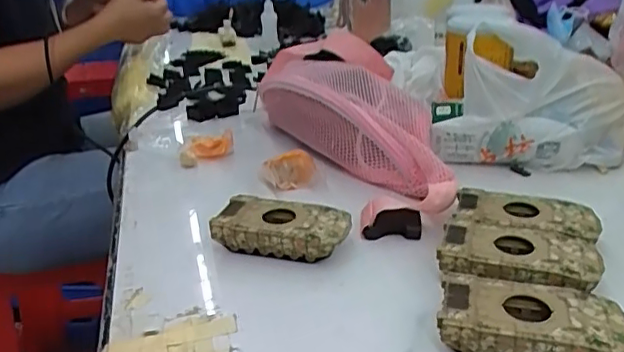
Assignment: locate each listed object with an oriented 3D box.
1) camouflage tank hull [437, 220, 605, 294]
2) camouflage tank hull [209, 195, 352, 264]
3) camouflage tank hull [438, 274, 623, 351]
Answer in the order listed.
[{"bbox_3d":[0.133,0.056,0.372,0.096,0.025,0.059,4,26,15],"label":"camouflage tank hull"},{"bbox_3d":[-0.021,0.041,0.424,0.093,0.029,0.045,5,26,18],"label":"camouflage tank hull"},{"bbox_3d":[0.121,0.083,0.318,0.095,0.026,0.049,3,25,13],"label":"camouflage tank hull"}]

